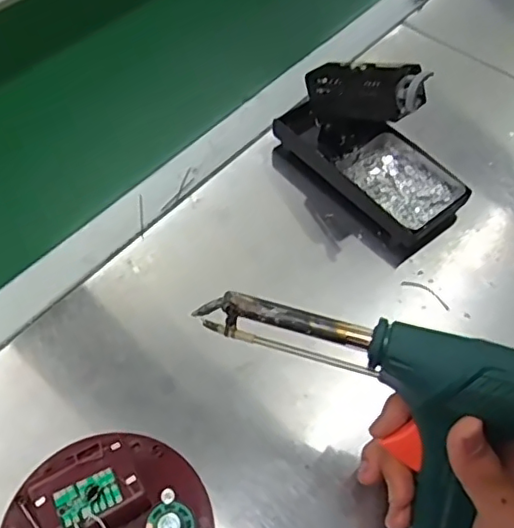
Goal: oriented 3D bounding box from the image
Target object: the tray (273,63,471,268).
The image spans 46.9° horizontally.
[{"bbox_3d":[0.092,-0.100,0.489,0.088,0.133,0.168,-37,65,-25],"label":"tray"}]

